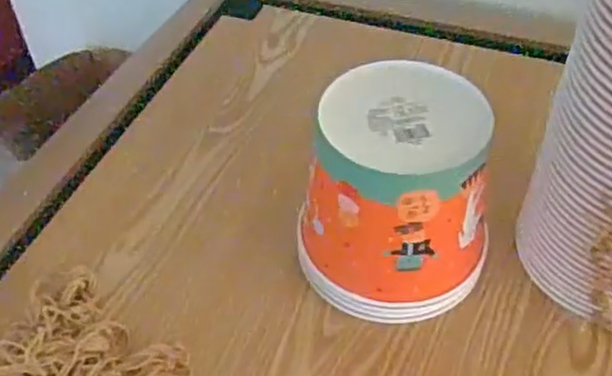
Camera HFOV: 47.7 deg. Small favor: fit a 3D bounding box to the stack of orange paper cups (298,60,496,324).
[{"bbox_3d":[0.074,0.010,0.556,0.143,0.159,0.154,20,50,18],"label":"stack of orange paper cups"}]

